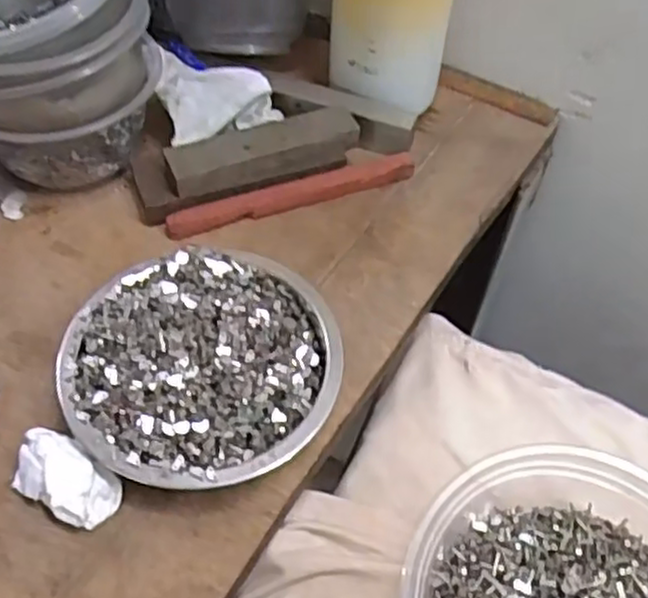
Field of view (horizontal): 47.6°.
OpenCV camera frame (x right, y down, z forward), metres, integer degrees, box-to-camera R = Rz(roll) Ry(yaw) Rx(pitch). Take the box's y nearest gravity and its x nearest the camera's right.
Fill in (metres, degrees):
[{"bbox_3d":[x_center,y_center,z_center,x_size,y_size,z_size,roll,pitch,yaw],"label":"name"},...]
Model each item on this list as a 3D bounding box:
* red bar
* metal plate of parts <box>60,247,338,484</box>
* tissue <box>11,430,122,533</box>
[{"bbox_3d":[-0.017,-0.061,0.419,0.146,0.011,0.016,-17,57,-16],"label":"red bar"},{"bbox_3d":[-0.054,0.031,0.334,0.117,0.030,0.119,2,54,-3],"label":"metal plate of parts"},{"bbox_3d":[-0.107,0.075,0.304,0.044,0.019,0.025,29,57,16],"label":"tissue"}]

